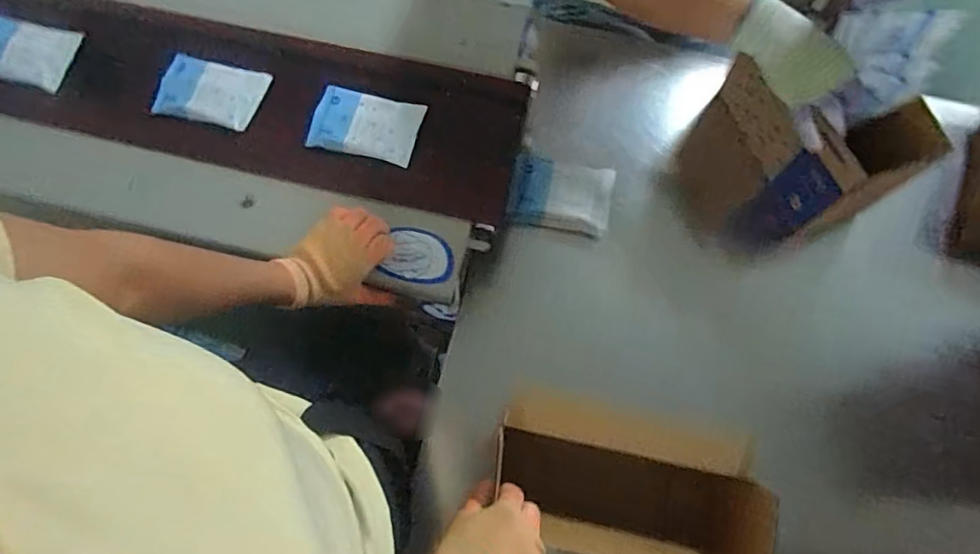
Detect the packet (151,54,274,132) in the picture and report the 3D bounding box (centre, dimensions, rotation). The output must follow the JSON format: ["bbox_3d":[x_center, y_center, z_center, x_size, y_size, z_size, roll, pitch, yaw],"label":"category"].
[{"bbox_3d":[-0.356,-0.233,0.731,0.128,0.025,0.083,12,75,3],"label":"packet"}]

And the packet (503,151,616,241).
[{"bbox_3d":[0.093,-0.110,0.763,0.134,0.034,0.096,8,75,2],"label":"packet"}]

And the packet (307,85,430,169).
[{"bbox_3d":[-0.154,-0.189,0.711,0.130,0.008,0.085,14,75,3],"label":"packet"}]

